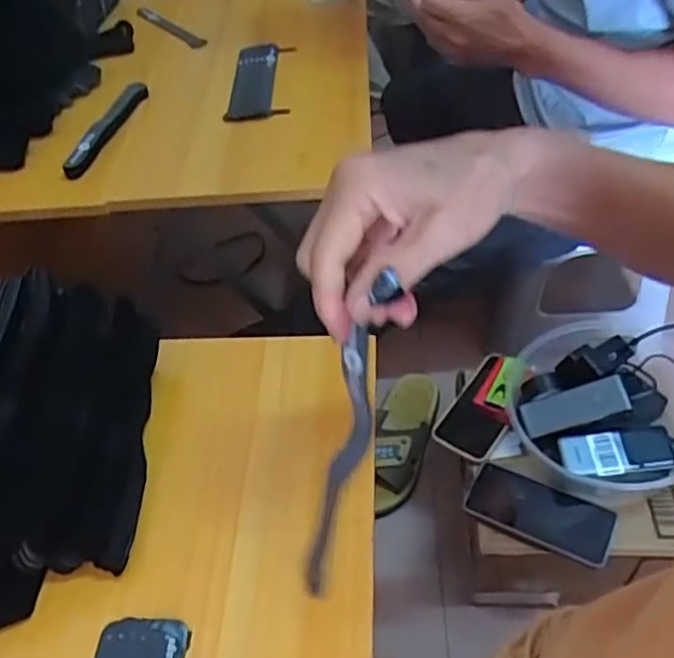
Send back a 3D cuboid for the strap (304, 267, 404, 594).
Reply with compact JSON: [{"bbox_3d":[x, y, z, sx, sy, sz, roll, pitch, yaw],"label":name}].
[{"bbox_3d":[0.002,0.074,0.352,0.019,0.168,0.018,20,24,22],"label":"strap"}]

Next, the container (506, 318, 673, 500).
[{"bbox_3d":[0.329,0.095,0.808,0.212,0.096,0.224,-3,48,3],"label":"container"}]

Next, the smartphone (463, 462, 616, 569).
[{"bbox_3d":[0.241,0.218,0.779,0.162,0.008,0.079,20,53,22],"label":"smartphone"}]

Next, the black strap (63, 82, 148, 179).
[{"bbox_3d":[-0.282,-0.250,0.807,0.033,0.017,0.186,6,49,11],"label":"black strap"}]

